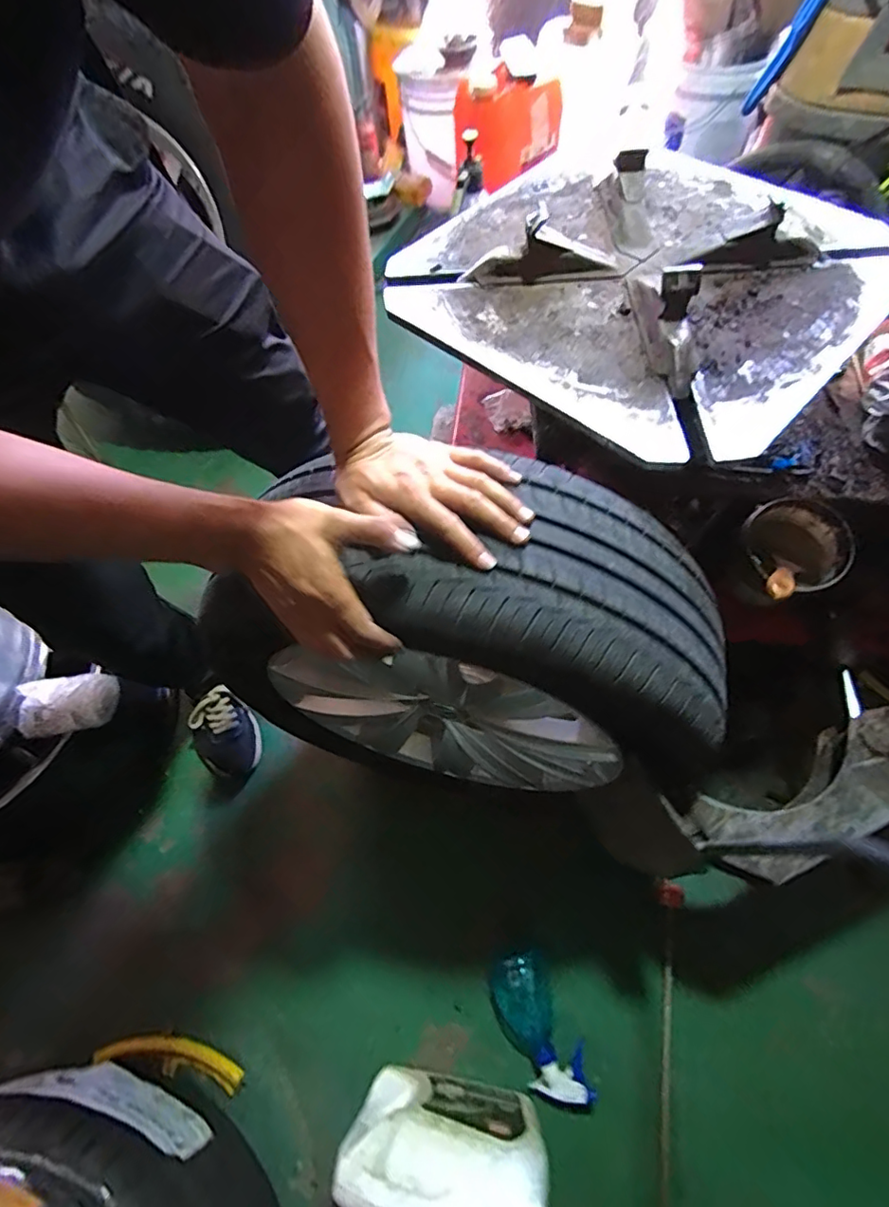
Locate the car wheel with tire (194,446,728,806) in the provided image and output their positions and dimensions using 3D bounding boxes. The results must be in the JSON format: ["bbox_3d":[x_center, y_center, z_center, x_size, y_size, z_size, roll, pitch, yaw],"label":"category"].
[{"bbox_3d":[0.019,0.091,0.745,0.541,0.622,0.206,10,62,8],"label":"car wheel with tire"}]

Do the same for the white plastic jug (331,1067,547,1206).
[{"bbox_3d":[-0.001,0.641,0.643,0.224,0.283,0.094,9,62,8],"label":"white plastic jug"}]

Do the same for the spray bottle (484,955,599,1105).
[{"bbox_3d":[0.133,0.610,0.786,0.087,0.070,0.184,-26,63,-11],"label":"spray bottle"}]

